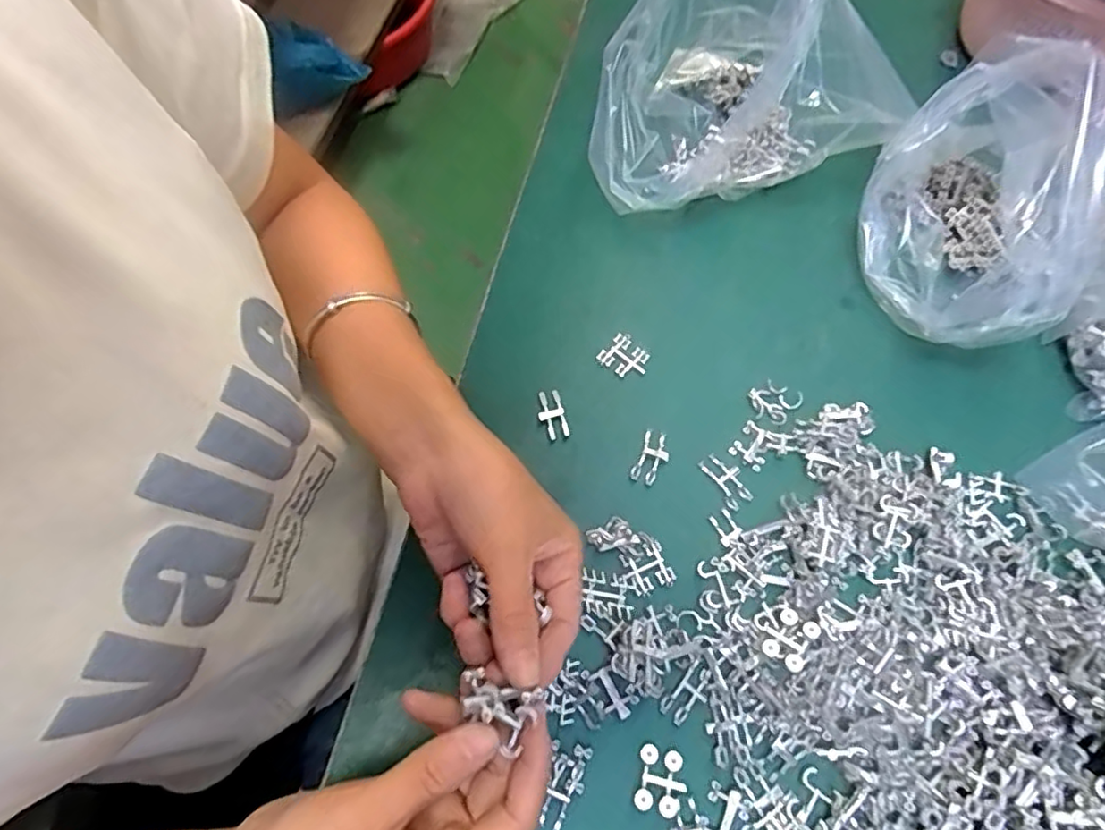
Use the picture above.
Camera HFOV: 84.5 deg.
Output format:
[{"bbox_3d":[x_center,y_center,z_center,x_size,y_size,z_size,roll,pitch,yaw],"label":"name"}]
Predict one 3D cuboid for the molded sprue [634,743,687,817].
[{"bbox_3d":[0.054,0.181,0.302,0.023,0.009,0.028,10,69,5],"label":"molded sprue"}]

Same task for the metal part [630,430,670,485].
[{"bbox_3d":[0.060,0.026,0.369,0.018,0.005,0.032,21,70,9],"label":"metal part"}]

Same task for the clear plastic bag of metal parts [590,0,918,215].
[{"bbox_3d":[0.118,-0.233,0.396,0.197,0.138,0.127,-18,69,-6],"label":"clear plastic bag of metal parts"}]

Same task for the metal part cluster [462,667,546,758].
[{"bbox_3d":[-0.022,0.112,0.233,0.031,0.012,0.021,19,70,9],"label":"metal part cluster"}]

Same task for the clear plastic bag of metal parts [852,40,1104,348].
[{"bbox_3d":[0.252,-0.117,0.360,0.102,0.122,0.137,2,68,2],"label":"clear plastic bag of metal parts"}]

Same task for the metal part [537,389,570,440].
[{"bbox_3d":[-0.001,0.000,0.379,0.016,0.004,0.031,-14,69,-4],"label":"metal part"}]

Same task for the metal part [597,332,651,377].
[{"bbox_3d":[0.048,-0.038,0.395,0.029,0.004,0.026,39,74,15],"label":"metal part"}]

